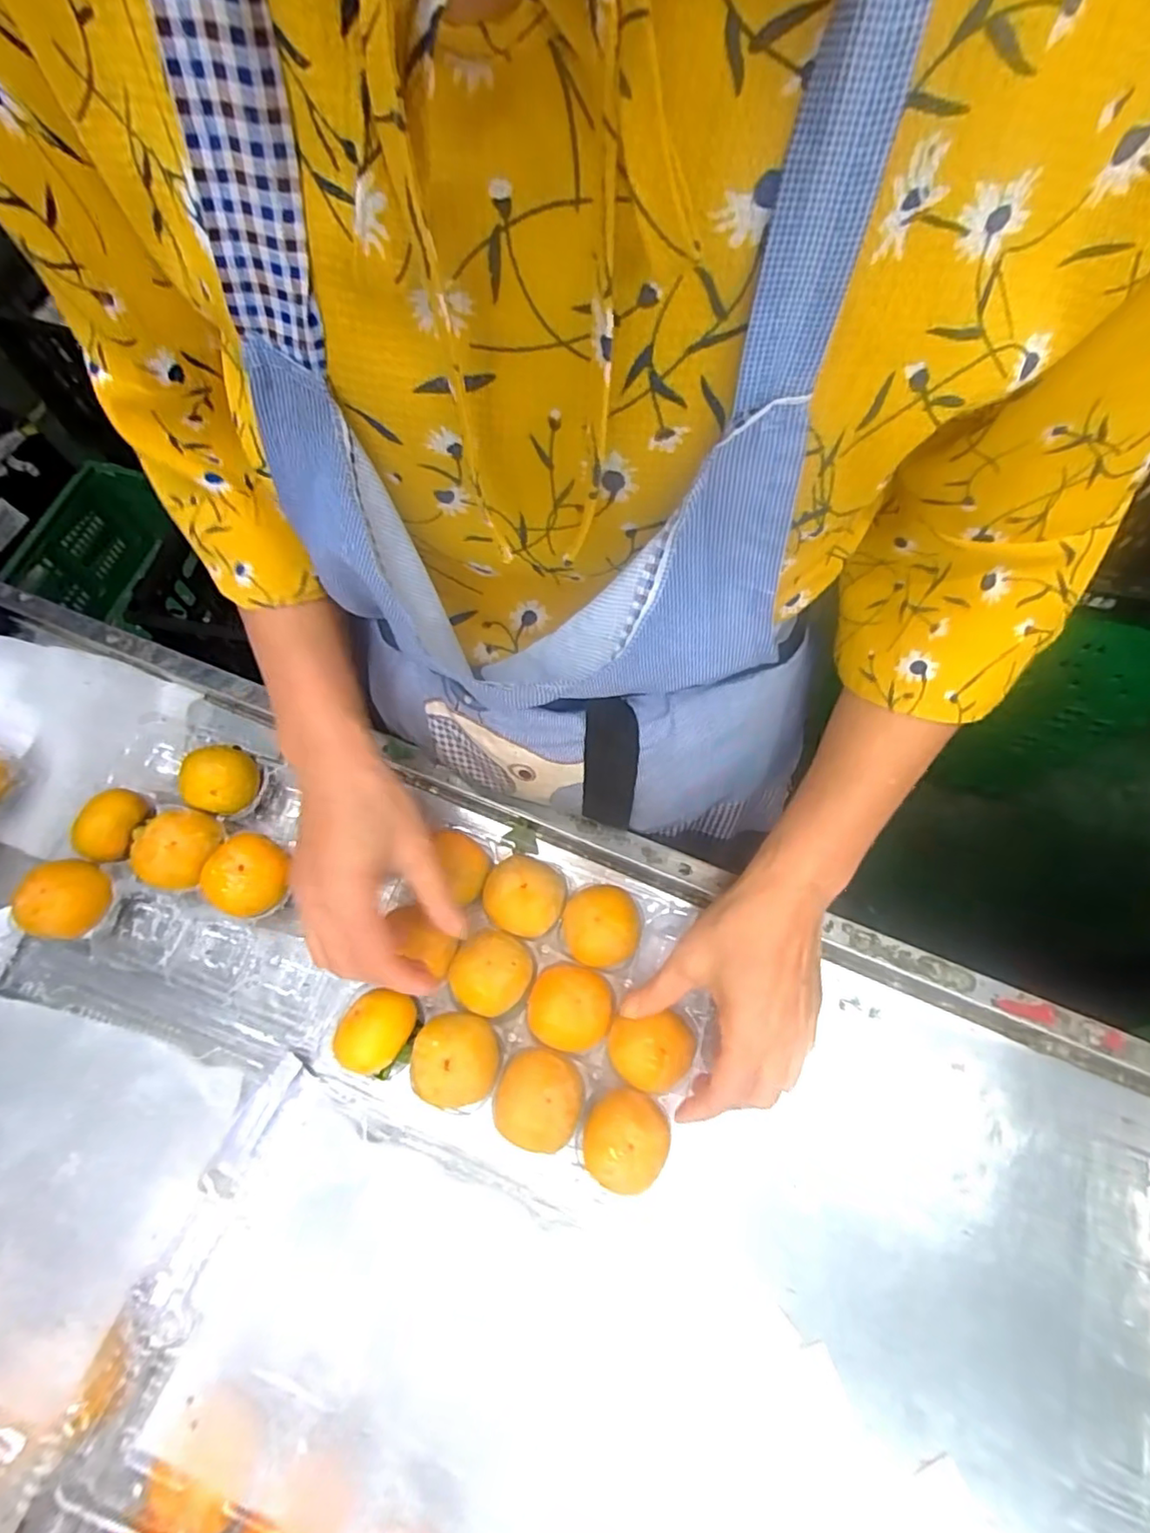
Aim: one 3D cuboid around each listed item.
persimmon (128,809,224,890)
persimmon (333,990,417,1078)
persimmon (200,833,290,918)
[{"bbox_3d":[-0.270,0.058,0.417,0.053,0.033,0.052,0,69,0],"label":"persimmon"},{"bbox_3d":[-0.122,0.163,0.375,0.045,0.042,0.044,0,69,0],"label":"persimmon"},{"bbox_3d":[-0.220,0.075,0.410,0.051,0.043,0.050,0,69,0],"label":"persimmon"}]

